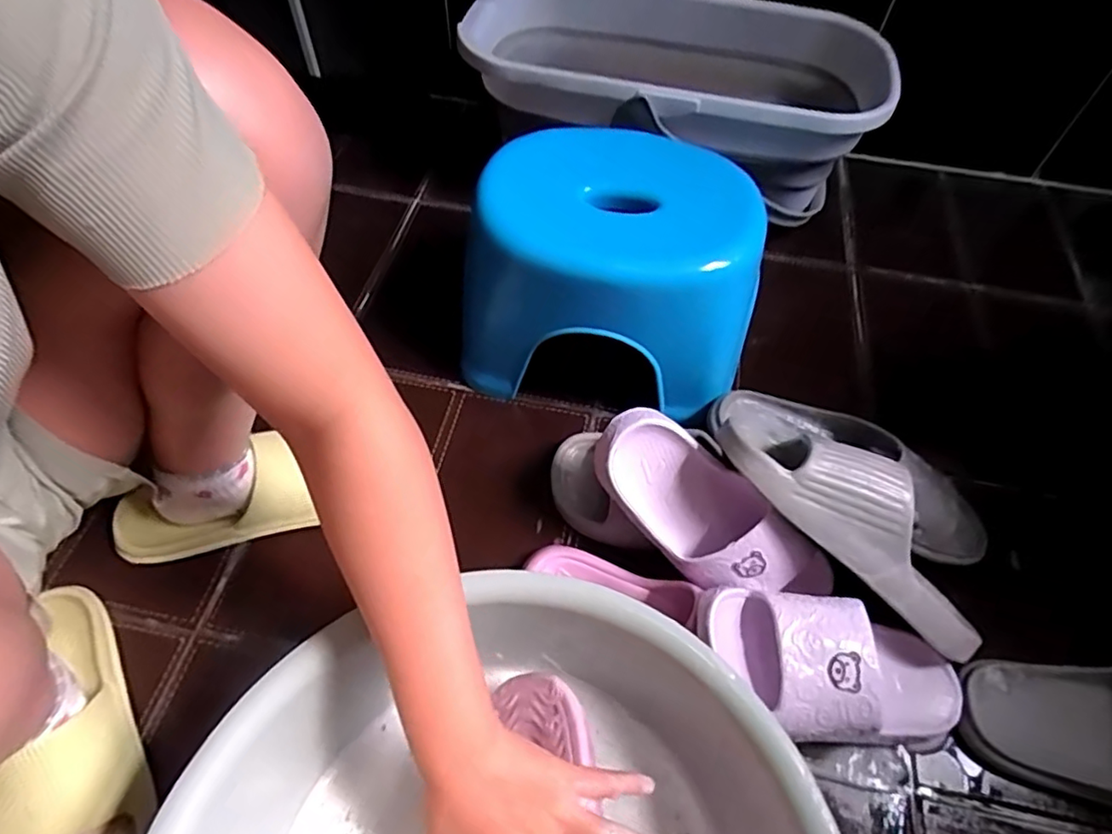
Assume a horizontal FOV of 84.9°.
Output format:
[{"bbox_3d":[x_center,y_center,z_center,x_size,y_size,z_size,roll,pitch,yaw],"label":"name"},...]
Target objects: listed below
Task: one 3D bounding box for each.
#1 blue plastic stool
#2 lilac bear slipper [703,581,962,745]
[{"bbox_3d":[0.064,-0.155,0.641,0.287,0.179,0.223,10,56,5],"label":"blue plastic stool"},{"bbox_3d":[0.221,0.194,0.459,0.238,0.065,0.099,21,54,-15],"label":"lilac bear slipper"}]

